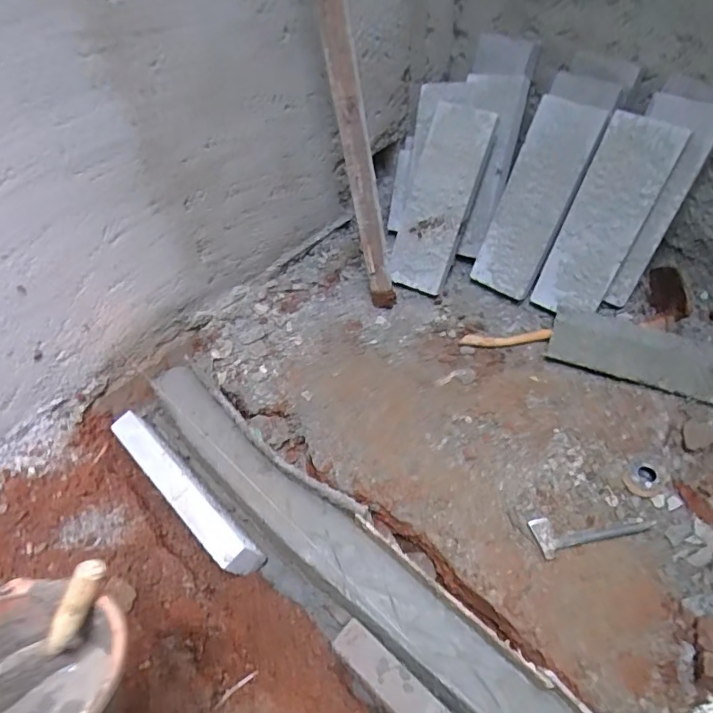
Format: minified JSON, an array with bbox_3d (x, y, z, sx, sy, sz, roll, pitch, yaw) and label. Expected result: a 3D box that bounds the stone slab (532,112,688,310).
[{"bbox_3d":[0.731,-0.393,1.462,0.197,0.575,0.045,31,33,24],"label":"stone slab"}]

